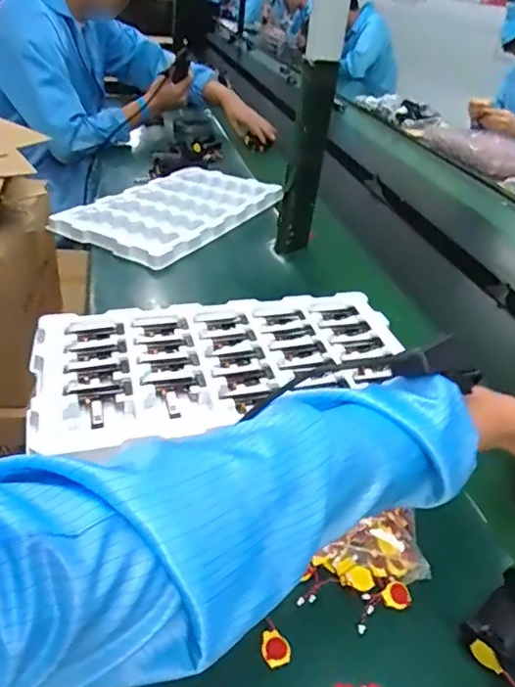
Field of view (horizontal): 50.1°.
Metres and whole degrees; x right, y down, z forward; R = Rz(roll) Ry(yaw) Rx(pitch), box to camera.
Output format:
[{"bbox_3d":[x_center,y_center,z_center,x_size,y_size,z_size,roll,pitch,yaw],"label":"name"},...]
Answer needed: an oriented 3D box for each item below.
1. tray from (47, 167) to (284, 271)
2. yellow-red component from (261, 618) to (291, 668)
[{"bbox_3d":[-0.155,-0.262,1.069,0.257,0.027,0.439,25,37,25],"label":"tray"},{"bbox_3d":[0.012,0.221,0.404,0.021,0.004,0.029,-21,43,-36],"label":"yellow-red component"}]

